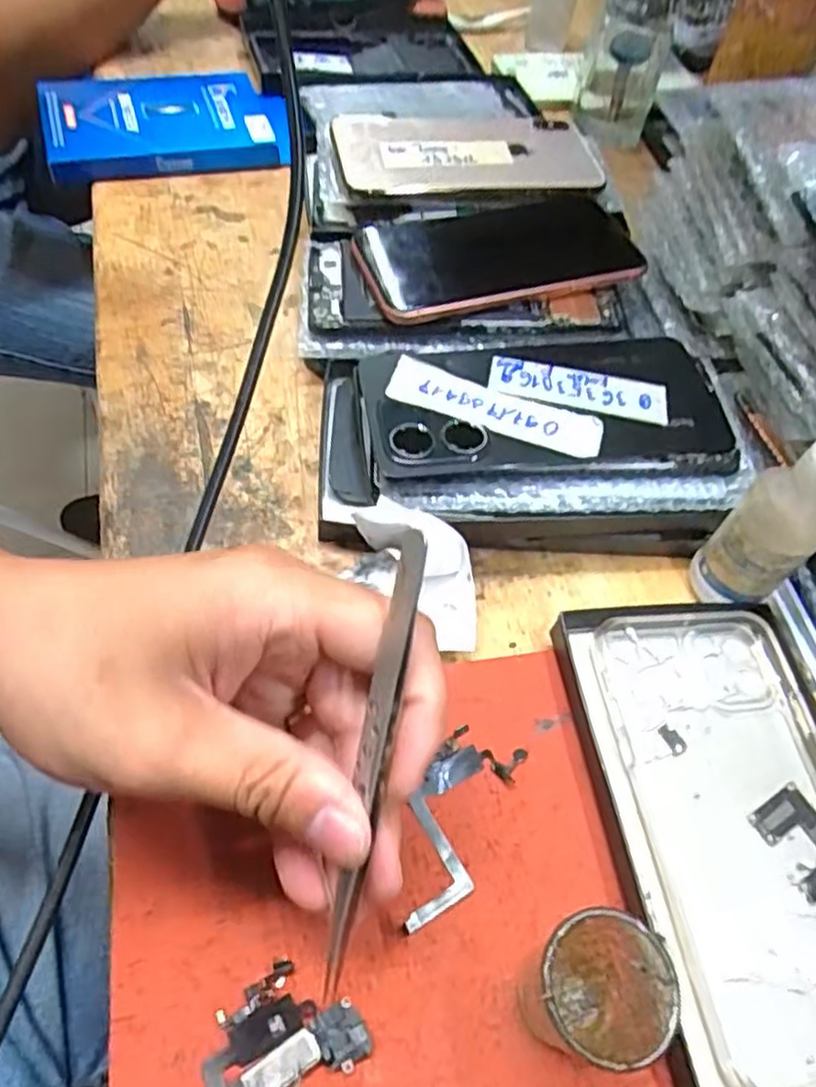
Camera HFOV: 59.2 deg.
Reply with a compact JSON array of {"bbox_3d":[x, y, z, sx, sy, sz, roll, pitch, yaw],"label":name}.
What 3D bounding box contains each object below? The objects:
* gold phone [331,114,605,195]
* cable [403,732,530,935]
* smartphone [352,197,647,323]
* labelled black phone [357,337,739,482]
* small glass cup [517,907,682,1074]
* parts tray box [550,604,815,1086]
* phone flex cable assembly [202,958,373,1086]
[{"bbox_3d":[0.036,-0.234,0.430,0.153,0.009,0.073,-6,67,-10],"label":"gold phone"},{"bbox_3d":[0.015,0.099,0.253,0.030,0.004,0.071,25,59,11],"label":"cable"},{"bbox_3d":[0.050,-0.157,0.391,0.148,0.013,0.076,-13,59,-13],"label":"smartphone"},{"bbox_3d":[0.062,-0.063,0.321,0.160,0.013,0.075,-3,57,-7],"label":"labelled black phone"},{"bbox_3d":[0.055,0.130,0.209,0.032,0.048,0.034,2,57,-3],"label":"small glass cup"},{"bbox_3d":[0.123,0.104,0.257,0.099,0.014,0.175,-5,58,-8],"label":"parts tray box"},{"bbox_3d":[-0.050,0.159,0.203,0.037,0.006,0.080,40,63,19],"label":"phone flex cable assembly"}]

